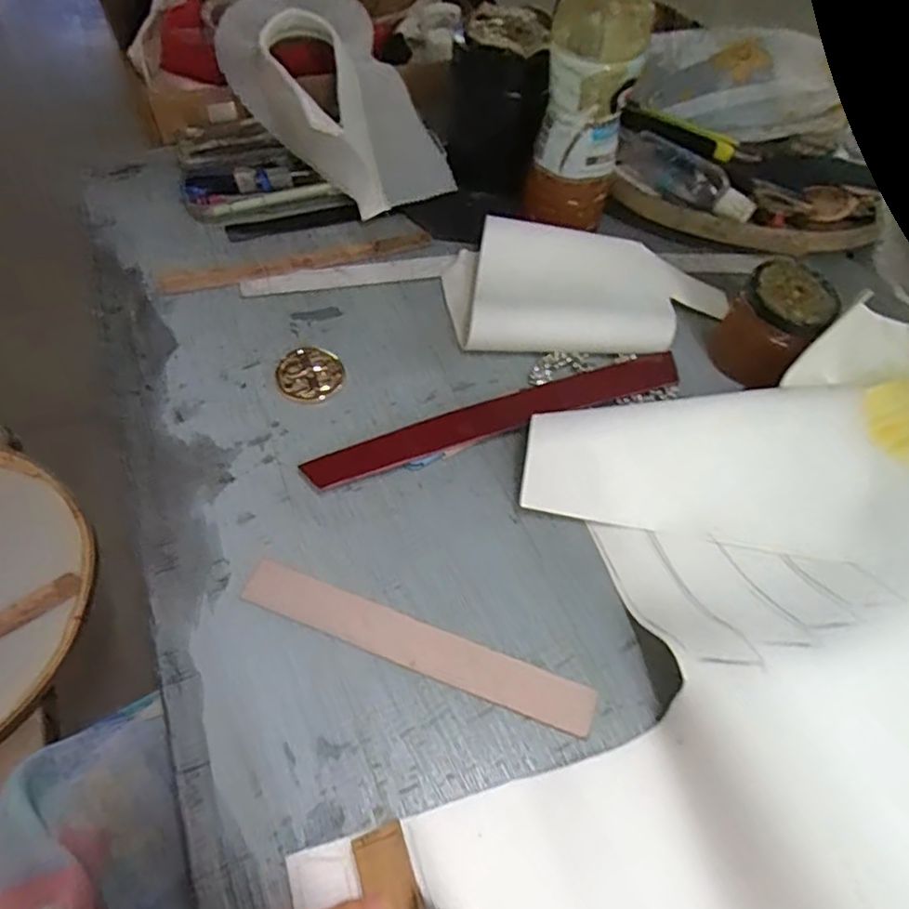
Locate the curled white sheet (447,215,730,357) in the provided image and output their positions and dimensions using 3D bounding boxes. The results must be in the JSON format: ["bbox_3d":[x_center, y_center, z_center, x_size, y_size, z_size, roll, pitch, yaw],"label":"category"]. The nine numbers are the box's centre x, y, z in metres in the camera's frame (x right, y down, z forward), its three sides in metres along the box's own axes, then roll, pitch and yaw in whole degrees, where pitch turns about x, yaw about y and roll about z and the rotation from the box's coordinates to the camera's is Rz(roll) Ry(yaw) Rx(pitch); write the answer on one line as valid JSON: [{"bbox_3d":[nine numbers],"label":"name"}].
[{"bbox_3d":[0.101,-0.125,0.484,0.211,0.035,0.113,0,55,-5],"label":"curled white sheet"}]

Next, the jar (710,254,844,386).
[{"bbox_3d":[0.213,-0.086,0.439,0.059,0.065,0.057,2,55,-3],"label":"jar"}]

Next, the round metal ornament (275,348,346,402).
[{"bbox_3d":[-0.098,-0.055,0.441,0.044,0.006,0.042,2,55,-3],"label":"round metal ornament"}]

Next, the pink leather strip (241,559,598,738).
[{"bbox_3d":[-0.022,0.100,0.343,0.192,0.004,0.027,19,55,10],"label":"pink leather strip"}]

